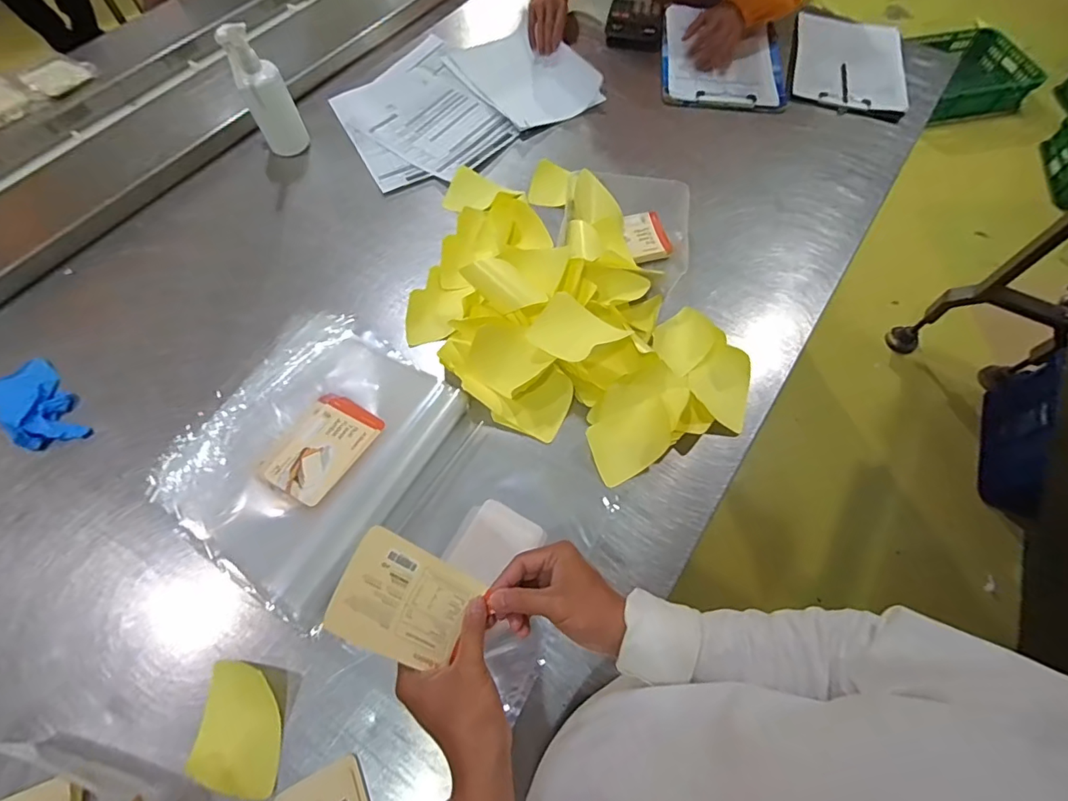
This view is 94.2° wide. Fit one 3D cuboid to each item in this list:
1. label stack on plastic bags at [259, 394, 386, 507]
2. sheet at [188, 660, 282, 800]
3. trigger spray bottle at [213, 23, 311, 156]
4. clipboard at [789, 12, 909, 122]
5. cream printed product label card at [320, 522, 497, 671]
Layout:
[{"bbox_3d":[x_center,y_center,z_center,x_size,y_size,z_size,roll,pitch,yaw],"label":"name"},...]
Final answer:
[{"bbox_3d":[-0.267,0.057,0.626,0.097,0.009,0.134,29,68,12],"label":"label stack on plastic bags"},{"bbox_3d":[-0.306,0.341,0.520,0.082,0.020,0.119,-4,65,-3],"label":"sheet"},{"bbox_3d":[-0.443,-0.502,0.827,0.075,0.205,0.054,-26,68,-12],"label":"trigger spray bottle"},{"bbox_3d":[0.641,-0.695,1.017,0.230,0.052,0.238,17,66,7],"label":"clipboard"},{"bbox_3d":[-0.104,0.163,0.404,0.110,0.005,0.081,40,56,-20],"label":"cream printed product label card"}]

